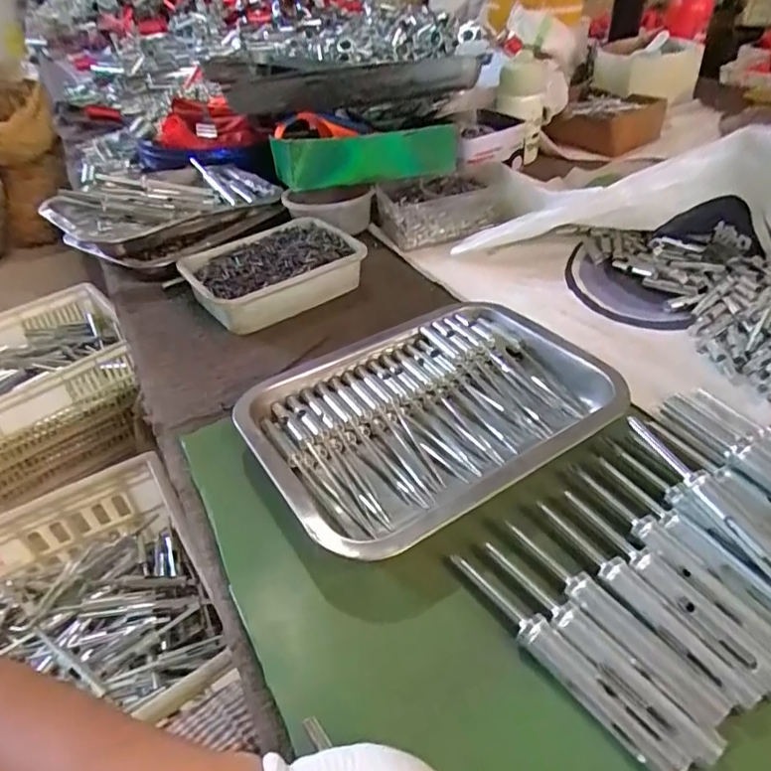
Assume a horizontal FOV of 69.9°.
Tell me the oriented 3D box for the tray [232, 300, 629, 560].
[{"bbox_3d":[0.034,0.020,0.418,0.258,0.035,0.188,-25,45,-23],"label":"tray"}]

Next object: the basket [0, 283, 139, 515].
[{"bbox_3d":[-0.727,0.032,1.116,0.457,0.231,0.313,-27,46,-25],"label":"basket"}]

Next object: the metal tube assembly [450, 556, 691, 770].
[{"bbox_3d":[0.088,0.139,0.286,0.015,0.014,0.137,-30,47,-28],"label":"metal tube assembly"}]

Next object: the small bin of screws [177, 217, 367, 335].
[{"bbox_3d":[-0.125,-0.125,0.602,0.175,0.050,0.136,-31,47,-28],"label":"small bin of screws"}]

